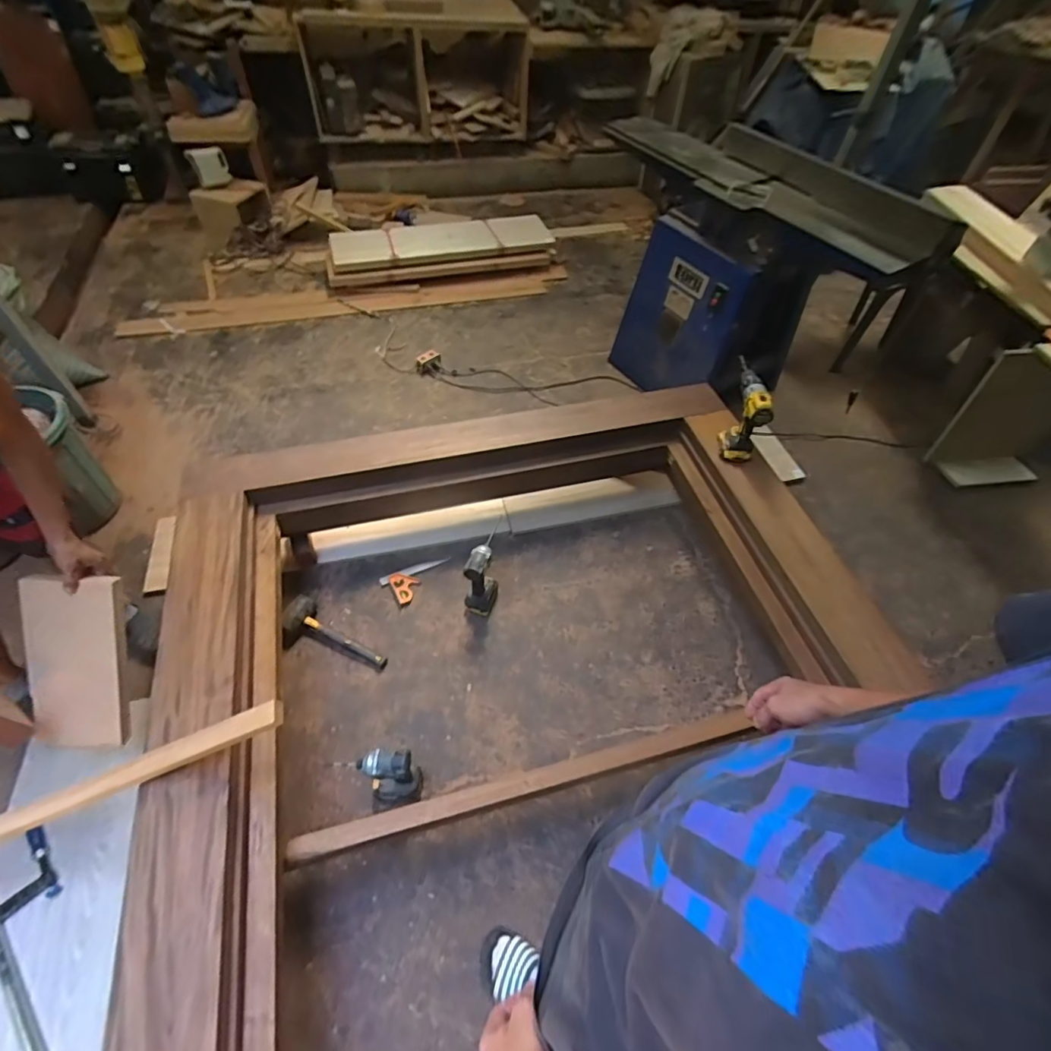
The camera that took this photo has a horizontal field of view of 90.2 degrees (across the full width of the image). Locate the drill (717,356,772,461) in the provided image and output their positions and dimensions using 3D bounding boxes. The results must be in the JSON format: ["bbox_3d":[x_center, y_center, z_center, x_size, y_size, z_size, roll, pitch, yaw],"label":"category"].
[{"bbox_3d":[0.679,-0.355,1.619,0.116,0.259,0.281,17,54,8],"label":"drill"}]

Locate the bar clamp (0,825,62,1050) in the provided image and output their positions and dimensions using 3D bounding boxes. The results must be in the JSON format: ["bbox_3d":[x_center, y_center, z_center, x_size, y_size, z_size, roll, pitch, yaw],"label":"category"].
[{"bbox_3d":[-1.032,0.925,1.097,0.168,0.037,0.622,-33,62,-25],"label":"bar clamp"}]

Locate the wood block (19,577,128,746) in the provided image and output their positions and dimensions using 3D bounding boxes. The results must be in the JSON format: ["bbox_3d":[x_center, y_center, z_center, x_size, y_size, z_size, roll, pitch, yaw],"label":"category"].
[{"bbox_3d":[-1.011,0.305,1.179,0.167,0.391,0.039,-2,10,-29],"label":"wood block"}]

